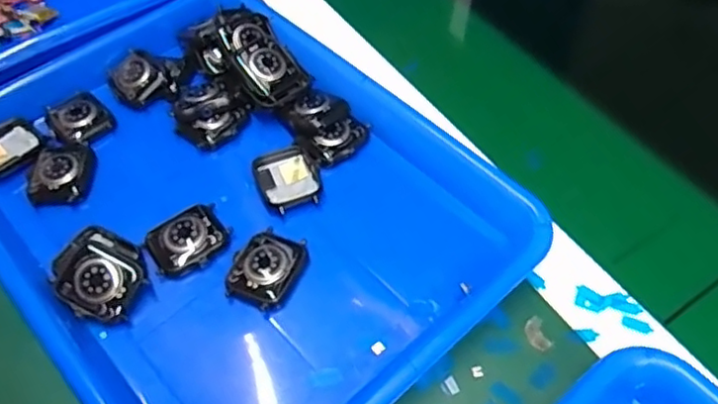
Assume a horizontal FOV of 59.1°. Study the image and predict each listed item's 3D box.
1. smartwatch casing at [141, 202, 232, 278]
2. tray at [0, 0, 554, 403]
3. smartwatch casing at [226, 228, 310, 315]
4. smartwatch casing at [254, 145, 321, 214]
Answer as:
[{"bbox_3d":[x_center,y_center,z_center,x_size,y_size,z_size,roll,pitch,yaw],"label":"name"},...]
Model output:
[{"bbox_3d":[-0.101,0.022,0.374,0.046,0.010,0.034,-28,56,-18],"label":"smartwatch casing"},{"bbox_3d":[-0.084,-0.006,0.390,0.254,0.040,0.332,-38,59,-23],"label":"tray"},{"bbox_3d":[-0.053,0.038,0.360,0.039,0.013,0.045,17,55,15],"label":"smartwatch casing"},{"bbox_3d":[-0.045,-0.015,0.406,0.038,0.009,0.047,-19,54,-12],"label":"smartwatch casing"}]

